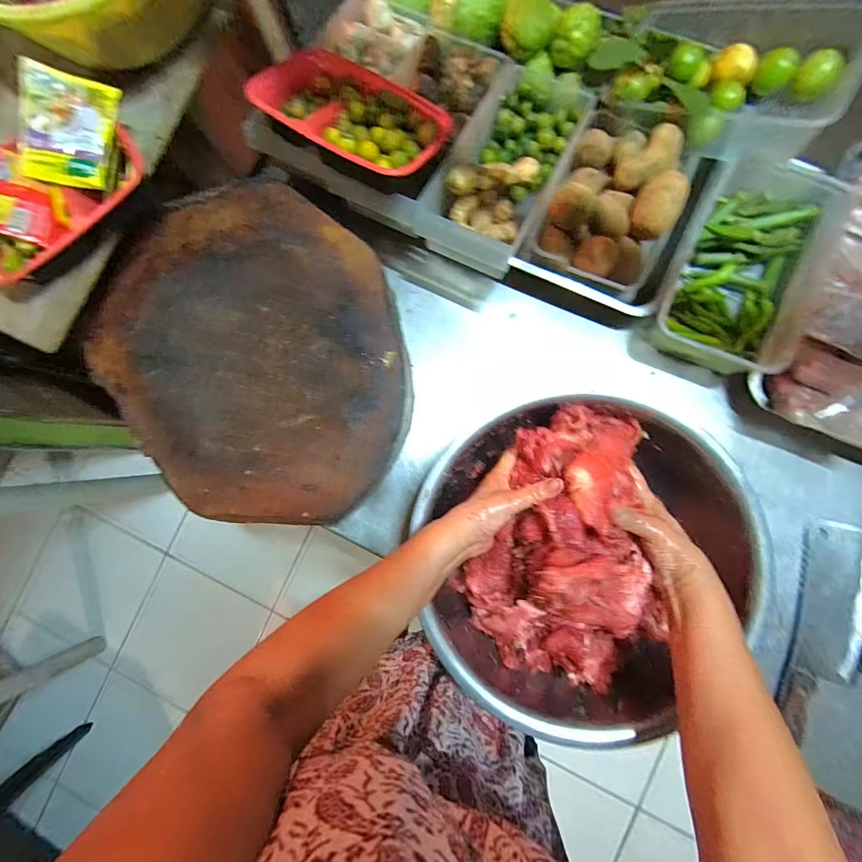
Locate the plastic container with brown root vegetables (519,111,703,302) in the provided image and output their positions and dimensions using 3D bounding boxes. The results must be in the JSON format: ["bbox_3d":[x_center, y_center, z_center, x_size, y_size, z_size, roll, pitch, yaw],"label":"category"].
[{"bbox_3d":[0.247,-0.306,0.530,0.169,0.086,0.220,24,88,5],"label":"plastic container with brown root vegetables"}]

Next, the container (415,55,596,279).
[{"bbox_3d":[0.105,-0.364,0.531,0.143,0.081,0.311,20,74,5],"label":"container"}]

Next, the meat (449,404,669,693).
[{"bbox_3d":[0.147,0.124,0.424,0.181,0.108,0.304,15,88,5],"label":"meat"}]

